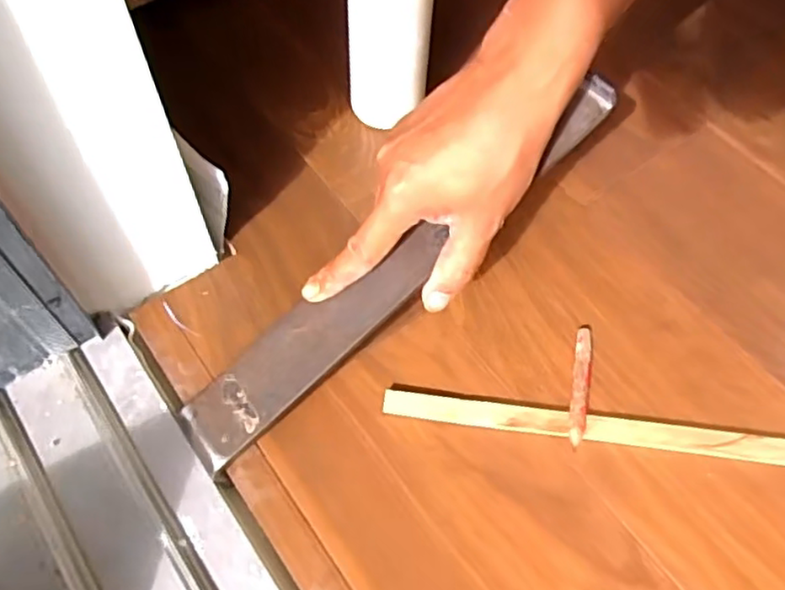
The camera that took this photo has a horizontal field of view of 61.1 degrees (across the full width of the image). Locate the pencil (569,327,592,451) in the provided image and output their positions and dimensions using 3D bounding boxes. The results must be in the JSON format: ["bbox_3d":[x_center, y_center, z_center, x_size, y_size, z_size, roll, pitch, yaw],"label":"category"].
[{"bbox_3d":[0.125,0.059,0.441,0.012,0.014,0.088,14,60,5],"label":"pencil"}]

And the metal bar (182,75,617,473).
[{"bbox_3d":[0.003,-0.014,0.400,0.320,0.014,0.044,-40,67,3],"label":"metal bar"}]

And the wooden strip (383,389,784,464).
[{"bbox_3d":[0.288,0.104,0.425,0.588,0.012,0.019,7,73,2],"label":"wooden strip"}]

